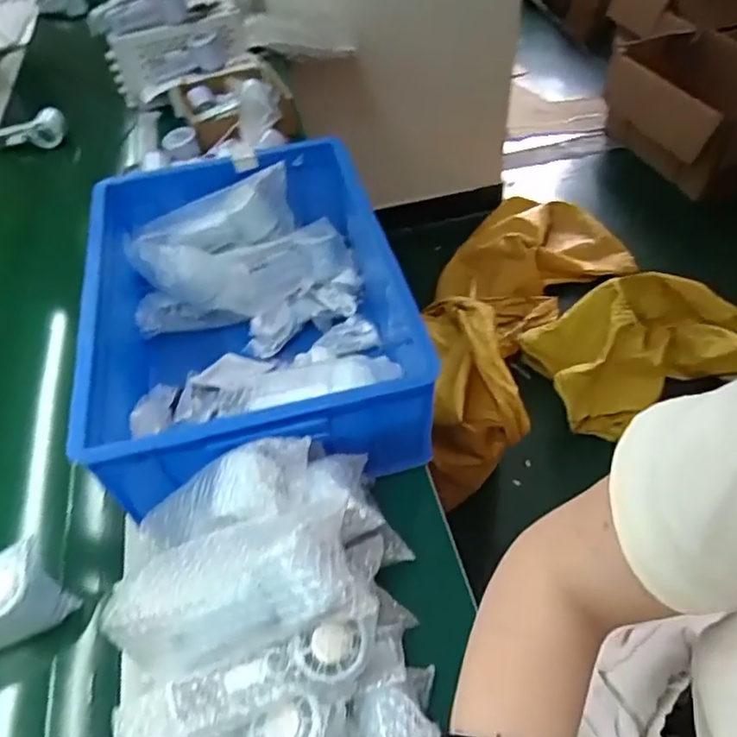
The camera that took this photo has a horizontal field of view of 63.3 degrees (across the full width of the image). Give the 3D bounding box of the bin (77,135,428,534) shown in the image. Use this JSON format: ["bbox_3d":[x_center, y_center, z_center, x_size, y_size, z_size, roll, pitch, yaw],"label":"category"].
[{"bbox_3d":[-0.141,-0.071,0.742,0.334,0.160,0.463,-13,50,-7],"label":"bin"}]

